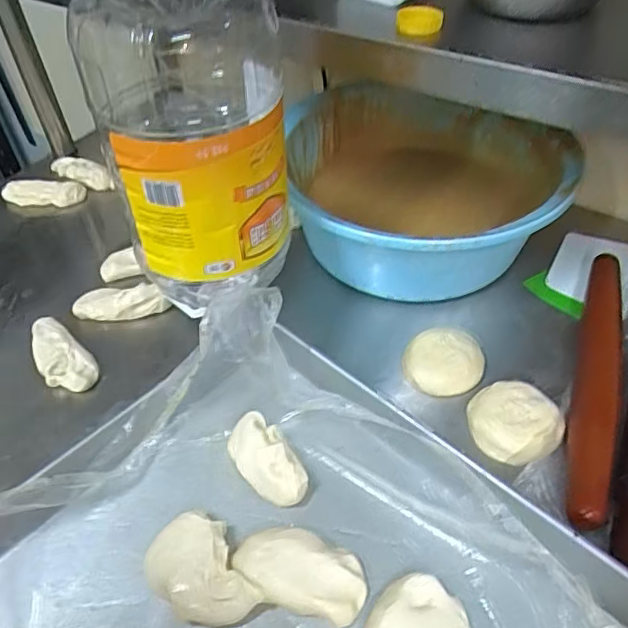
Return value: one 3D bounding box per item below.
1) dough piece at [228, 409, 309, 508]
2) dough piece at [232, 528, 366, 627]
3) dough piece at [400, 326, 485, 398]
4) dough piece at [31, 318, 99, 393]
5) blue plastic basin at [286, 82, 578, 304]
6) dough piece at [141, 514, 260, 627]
[{"bbox_3d":[-0.045,0.133,0.516,0.047,0.041,0.091,-24,50,-19],"label":"dough piece"},{"bbox_3d":[-0.012,0.204,0.451,0.106,0.036,0.061,9,47,11],"label":"dough piece"},{"bbox_3d":[0.138,0.049,0.595,0.075,0.024,0.078,-1,46,1],"label":"dough piece"},{"bbox_3d":[-0.273,0.048,0.615,0.050,0.029,0.107,-29,52,-23],"label":"dough piece"},{"bbox_3d":[0.132,-0.145,0.698,0.298,0.140,0.327,-1,46,1],"label":"blue plastic basin"},{"bbox_3d":[-0.091,0.208,0.452,0.068,0.040,0.098,-33,53,-26],"label":"dough piece"}]

